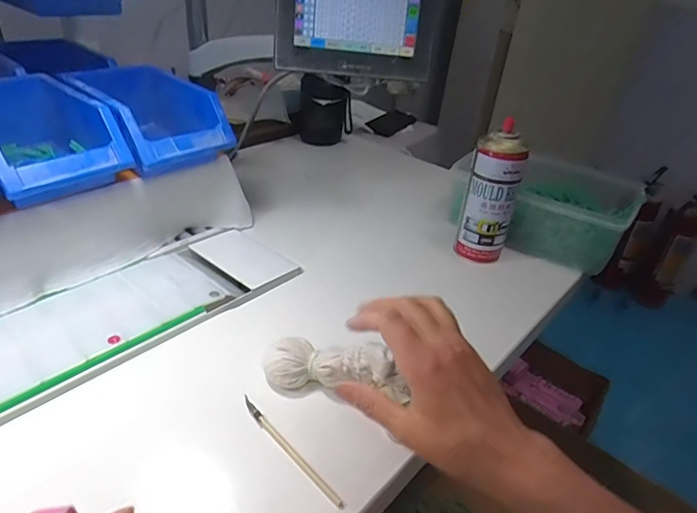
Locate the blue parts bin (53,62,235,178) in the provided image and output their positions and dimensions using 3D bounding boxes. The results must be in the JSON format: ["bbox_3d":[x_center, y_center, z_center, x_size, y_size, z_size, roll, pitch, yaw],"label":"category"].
[{"bbox_3d":[-0.243,-0.166,0.609,0.181,0.082,0.129,29,39,31],"label":"blue parts bin"}]

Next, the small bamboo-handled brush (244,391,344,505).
[{"bbox_3d":[-0.049,0.154,0.402,0.007,0.008,0.126,-23,42,-37],"label":"small bamboo-handled brush"}]

